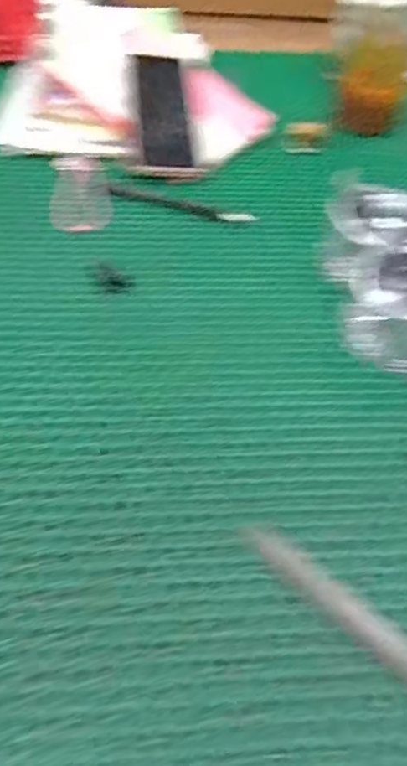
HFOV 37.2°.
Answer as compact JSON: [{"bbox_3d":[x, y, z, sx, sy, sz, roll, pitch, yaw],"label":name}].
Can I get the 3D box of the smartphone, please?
[{"bbox_3d":[-0.044,-0.279,0.627,0.060,0.004,0.166,-5,69,-9],"label":"smartphone"}]

